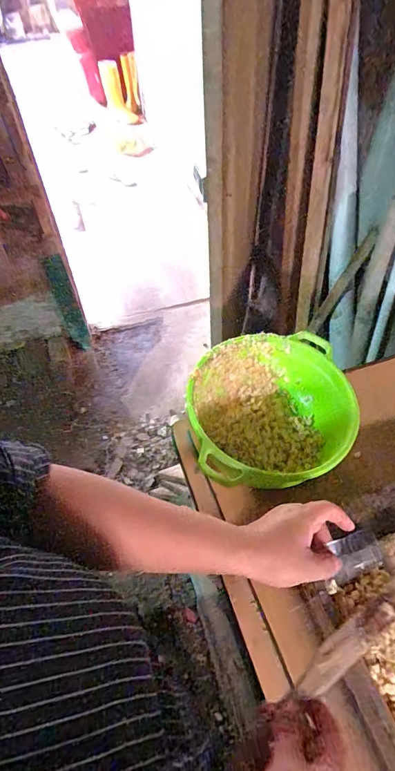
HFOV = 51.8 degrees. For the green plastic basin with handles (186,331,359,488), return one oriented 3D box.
[{"bbox_3d":[0.094,0.041,0.533,0.200,0.098,0.198,1,50,-1],"label":"green plastic basin with handles"}]

